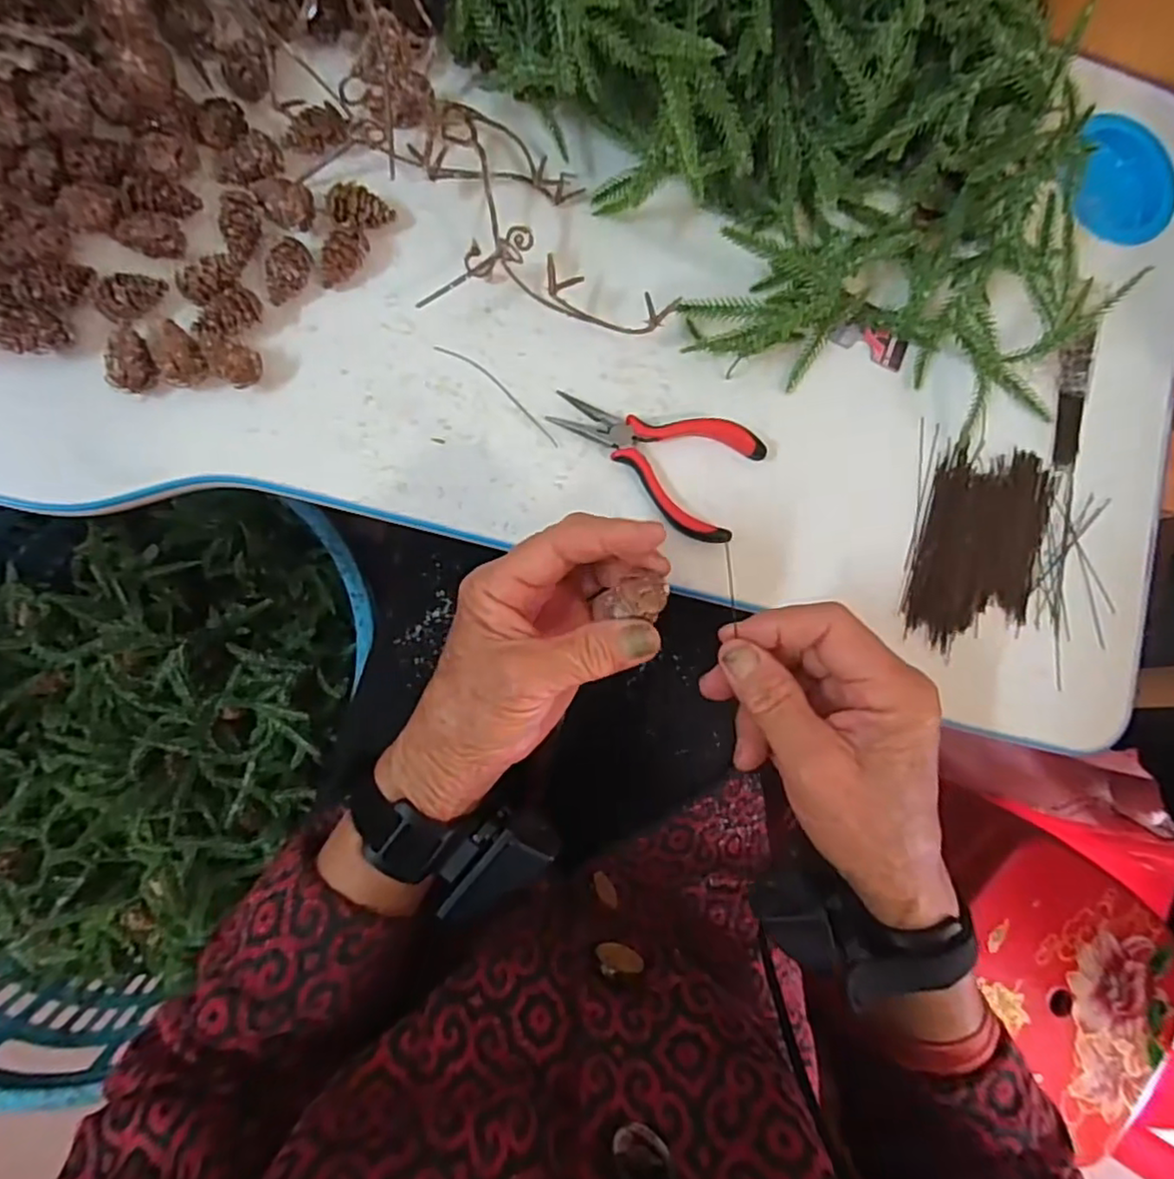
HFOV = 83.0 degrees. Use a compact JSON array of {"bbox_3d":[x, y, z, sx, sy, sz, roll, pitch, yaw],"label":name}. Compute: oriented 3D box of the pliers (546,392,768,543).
[{"bbox_3d":[0.039,-0.083,0.397,0.124,0.014,0.069,29,83,-6],"label":"pliers"}]

